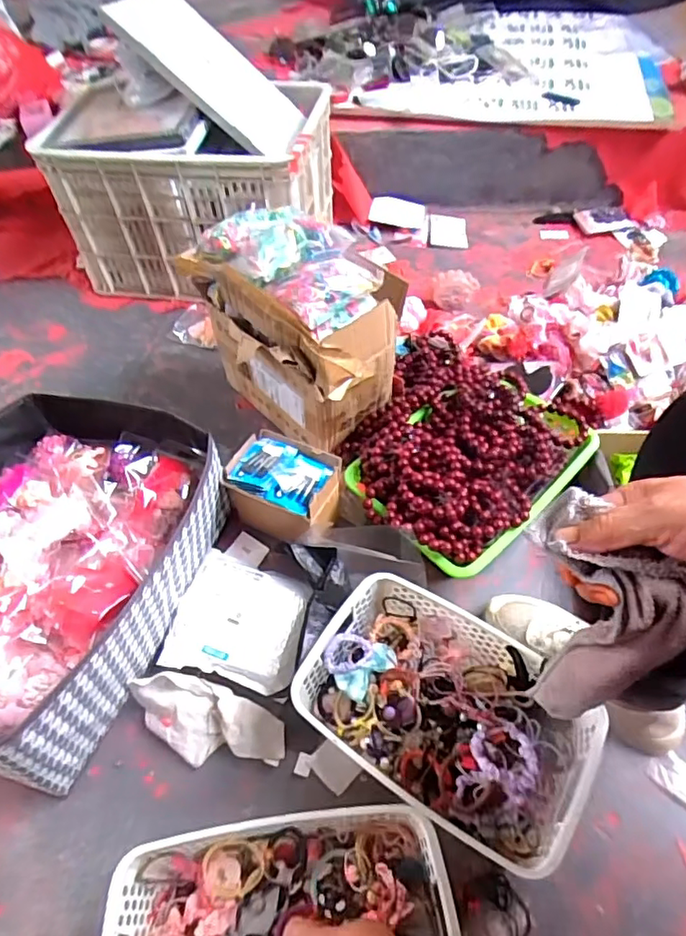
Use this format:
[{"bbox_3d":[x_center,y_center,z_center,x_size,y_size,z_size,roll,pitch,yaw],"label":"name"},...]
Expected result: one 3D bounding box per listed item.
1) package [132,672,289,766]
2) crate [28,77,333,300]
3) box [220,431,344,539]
[{"bbox_3d":[-0.157,0.294,0.642,0.186,0.036,0.082,17,54,16],"label":"package"},{"bbox_3d":[-0.293,-0.584,1.186,0.505,0.329,0.364,8,51,7],"label":"crate"},{"bbox_3d":[-0.076,0.033,0.775,0.169,0.095,0.115,22,55,19],"label":"box"}]

